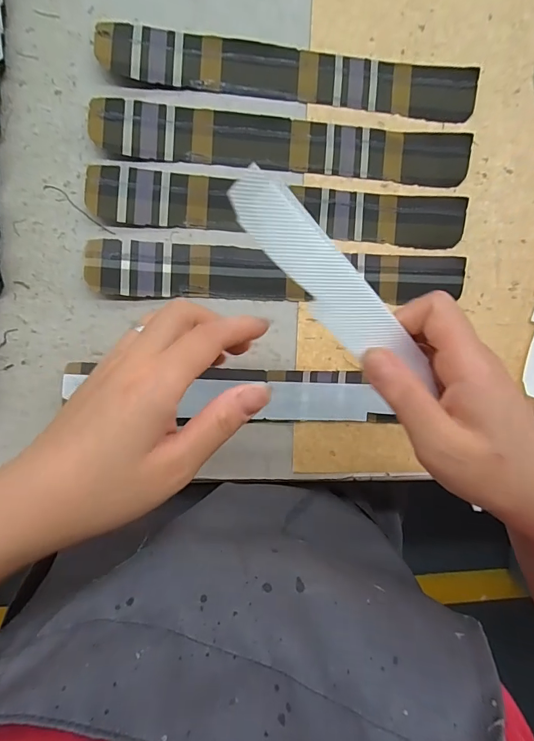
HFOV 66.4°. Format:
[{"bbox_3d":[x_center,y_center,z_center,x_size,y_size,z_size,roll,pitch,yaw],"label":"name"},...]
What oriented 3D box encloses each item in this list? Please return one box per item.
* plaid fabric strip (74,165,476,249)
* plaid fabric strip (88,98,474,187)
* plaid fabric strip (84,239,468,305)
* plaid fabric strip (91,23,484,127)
[{"bbox_3d":[0.015,-0.111,0.282,0.260,0.006,0.036,1,94,-9],"label":"plaid fabric strip"},{"bbox_3d":[0.018,-0.156,0.281,0.259,0.007,0.036,0,94,-9],"label":"plaid fabric strip"},{"bbox_3d":[0.014,-0.067,0.284,0.261,0.007,0.037,0,94,-9],"label":"plaid fabric strip"},{"bbox_3d":[0.023,-0.203,0.279,0.259,0.008,0.035,1,94,-9],"label":"plaid fabric strip"}]

